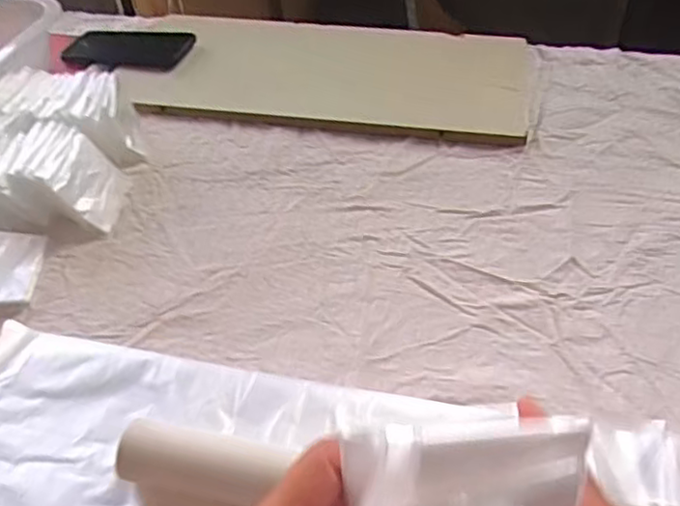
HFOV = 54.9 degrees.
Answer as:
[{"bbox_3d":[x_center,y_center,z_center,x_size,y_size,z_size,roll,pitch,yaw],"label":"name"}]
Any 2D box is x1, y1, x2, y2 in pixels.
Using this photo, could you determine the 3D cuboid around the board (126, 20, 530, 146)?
[{"bbox_3d":[-0.009,-0.225,0.808,0.464,0.025,0.236,5,44,8],"label":"board"}]

